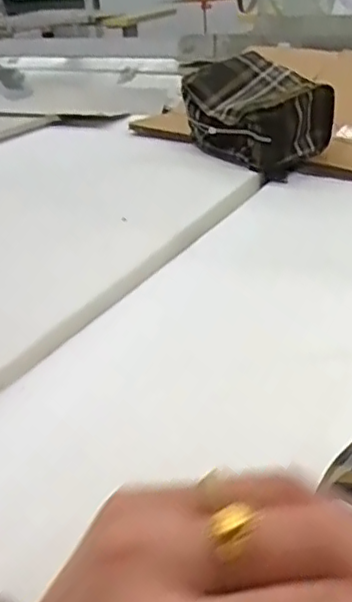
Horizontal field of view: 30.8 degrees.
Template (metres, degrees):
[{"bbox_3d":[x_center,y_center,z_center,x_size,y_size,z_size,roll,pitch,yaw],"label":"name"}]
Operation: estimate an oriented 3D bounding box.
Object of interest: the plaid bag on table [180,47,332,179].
[{"bbox_3d":[0.135,-0.345,1.147,0.156,0.133,0.245,-23,34,-30],"label":"plaid bag on table"}]

